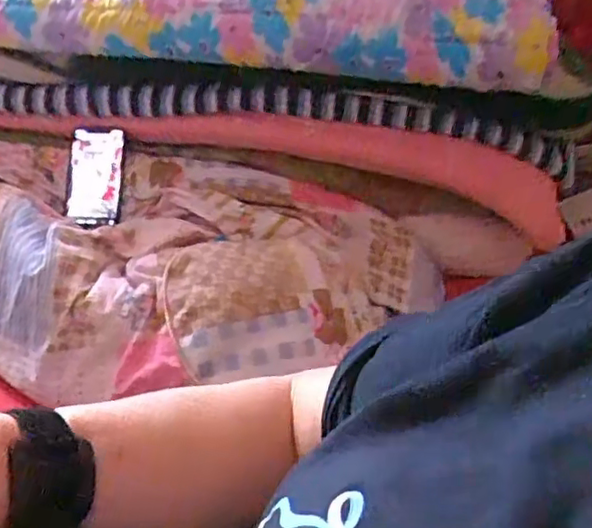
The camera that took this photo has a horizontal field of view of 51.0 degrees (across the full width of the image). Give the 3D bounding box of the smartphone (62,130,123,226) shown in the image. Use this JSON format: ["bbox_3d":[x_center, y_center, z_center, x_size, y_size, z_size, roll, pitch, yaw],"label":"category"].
[{"bbox_3d":[-0.260,-0.113,0.798,0.068,0.120,0.010,10,8,-2],"label":"smartphone"}]

